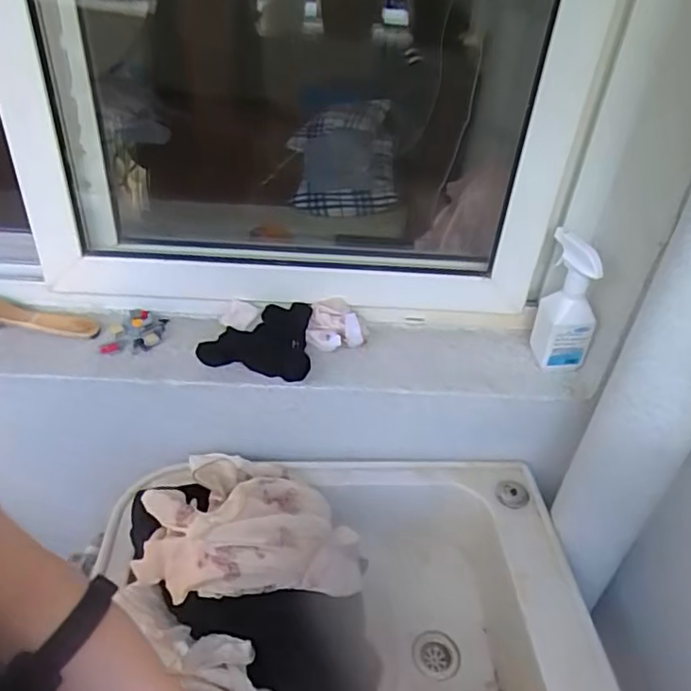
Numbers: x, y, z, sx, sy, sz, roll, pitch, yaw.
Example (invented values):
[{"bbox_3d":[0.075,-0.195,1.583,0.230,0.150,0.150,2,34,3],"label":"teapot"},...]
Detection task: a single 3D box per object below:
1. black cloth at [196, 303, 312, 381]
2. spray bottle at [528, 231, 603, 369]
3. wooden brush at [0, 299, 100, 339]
[{"bbox_3d":[-0.119,-0.013,0.830,0.148,0.024,0.114,12,57,3],"label":"black cloth"},{"bbox_3d":[0.308,-0.057,0.805,0.064,0.184,0.071,2,37,-3],"label":"spray bottle"},{"bbox_3d":[-0.454,-0.041,0.828,0.206,0.049,0.059,10,37,6],"label":"wooden brush"}]

